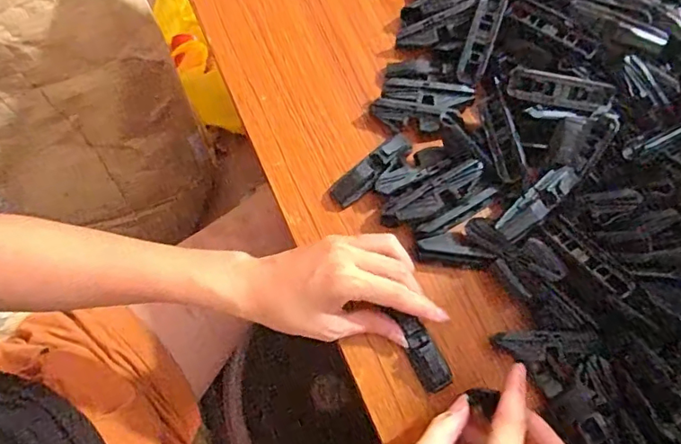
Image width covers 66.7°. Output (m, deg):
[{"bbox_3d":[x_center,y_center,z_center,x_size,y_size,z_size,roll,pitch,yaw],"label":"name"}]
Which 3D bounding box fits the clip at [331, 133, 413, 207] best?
[{"bbox_3d":[0.025,-0.040,0.395,0.072,0.017,0.021,-39,78,-12],"label":"clip"}]

